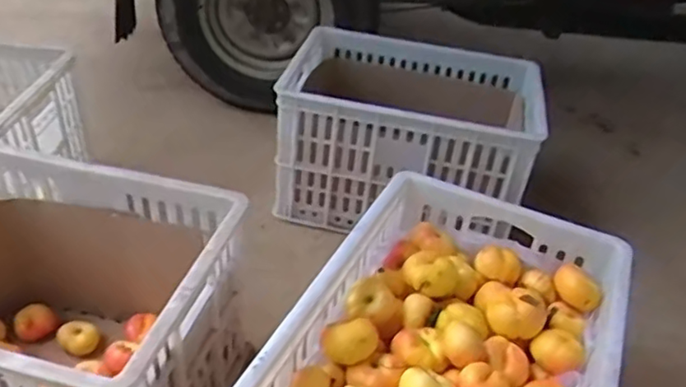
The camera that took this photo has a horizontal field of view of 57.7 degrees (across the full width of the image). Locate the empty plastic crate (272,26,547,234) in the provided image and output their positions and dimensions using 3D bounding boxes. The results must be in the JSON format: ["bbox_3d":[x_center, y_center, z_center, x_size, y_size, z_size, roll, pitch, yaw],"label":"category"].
[{"bbox_3d":[0.137,-0.132,1.293,0.474,0.293,0.360,14,37,8],"label":"empty plastic crate"}]

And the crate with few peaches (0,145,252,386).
[{"bbox_3d":[-0.419,0.153,0.840,0.500,0.283,0.336,13,37,7],"label":"crate with few peaches"}]

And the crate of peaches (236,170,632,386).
[{"bbox_3d":[0.124,0.229,0.781,0.335,0.250,0.471,20,38,17],"label":"crate of peaches"}]

